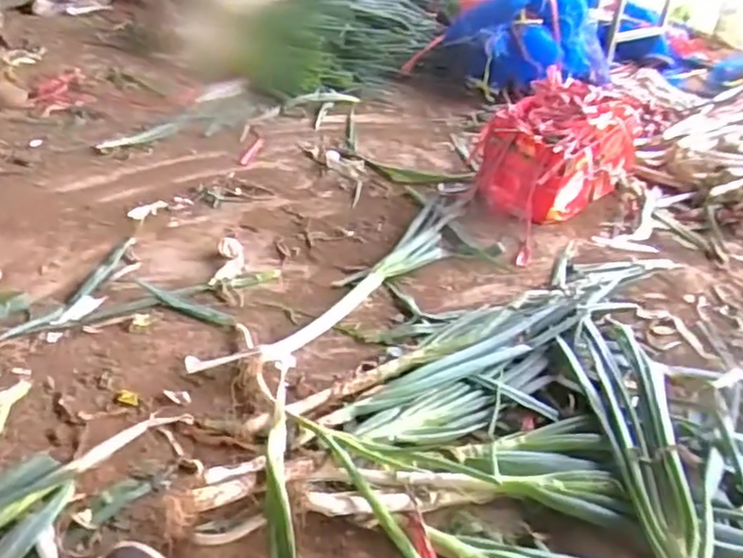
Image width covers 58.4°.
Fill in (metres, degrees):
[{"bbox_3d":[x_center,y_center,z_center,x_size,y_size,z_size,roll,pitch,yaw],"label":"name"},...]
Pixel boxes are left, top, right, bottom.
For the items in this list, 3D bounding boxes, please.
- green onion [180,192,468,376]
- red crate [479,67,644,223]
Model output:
[{"bbox_3d":[-0.007,-0.017,1.505,0.173,0.040,0.941,26,40,27],"label":"green onion"},{"bbox_3d":[0.511,-0.363,1.810,0.285,0.249,0.518,29,40,29],"label":"red crate"}]

